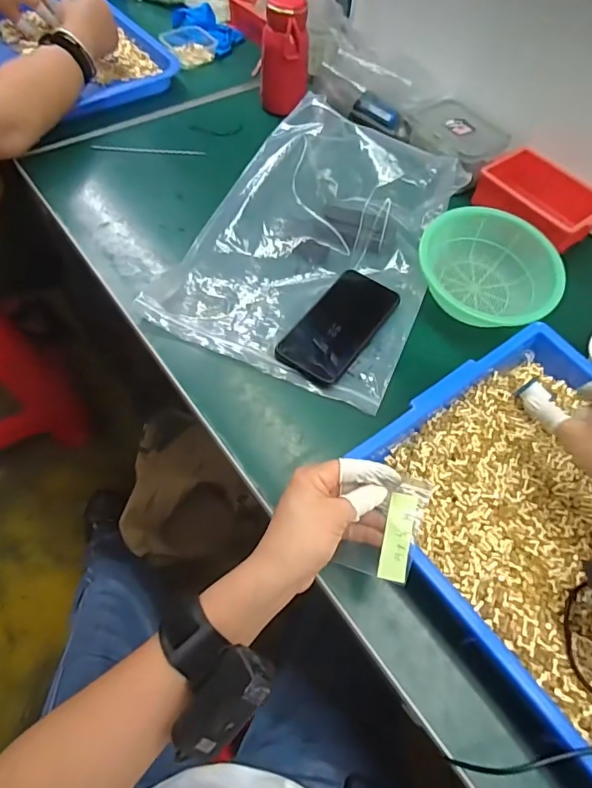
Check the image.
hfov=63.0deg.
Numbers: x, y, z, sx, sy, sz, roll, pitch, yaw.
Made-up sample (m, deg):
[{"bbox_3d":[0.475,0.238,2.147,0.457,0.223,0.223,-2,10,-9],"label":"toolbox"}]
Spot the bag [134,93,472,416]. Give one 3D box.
[{"bbox_3d":[0.021,-0.183,0.557,0.281,0.103,0.339,22,61,9],"label":"bag"}]

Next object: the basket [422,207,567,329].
[{"bbox_3d":[0.228,-0.144,0.570,0.151,0.058,0.161,-36,68,-22],"label":"basket"}]

